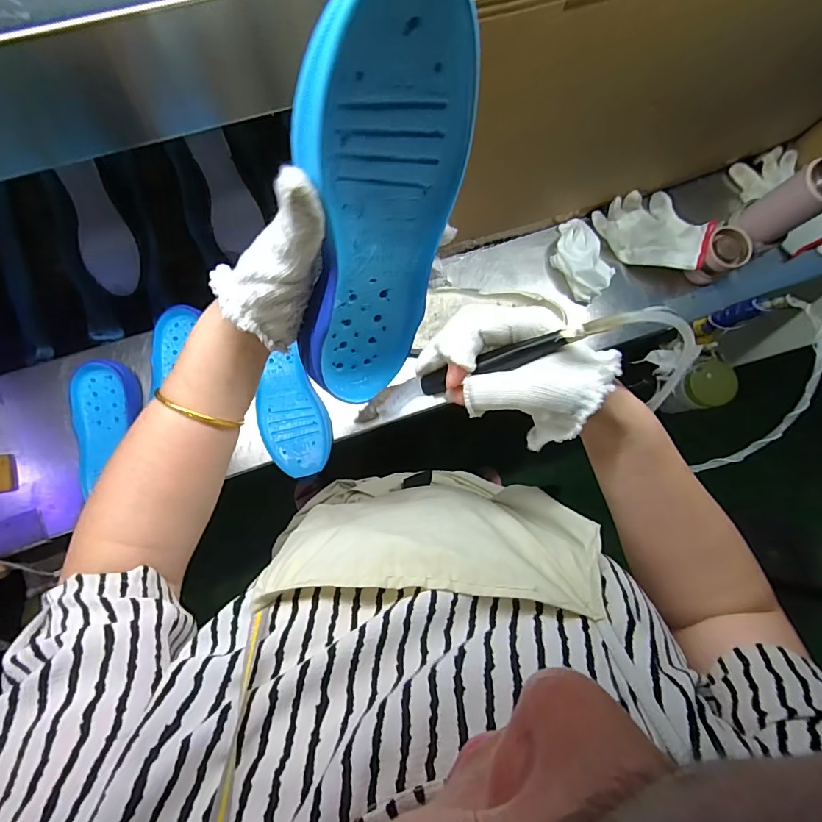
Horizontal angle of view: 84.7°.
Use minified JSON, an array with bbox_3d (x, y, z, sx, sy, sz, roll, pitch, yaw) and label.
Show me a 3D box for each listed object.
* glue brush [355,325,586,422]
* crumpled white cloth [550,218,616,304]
[{"bbox_3d":[0.033,-0.024,0.304,0.161,0.019,0.021,-18,78,27],"label":"glue brush"},{"bbox_3d":[0.262,-0.236,0.694,0.078,0.035,0.122,-30,81,-5],"label":"crumpled white cloth"}]

